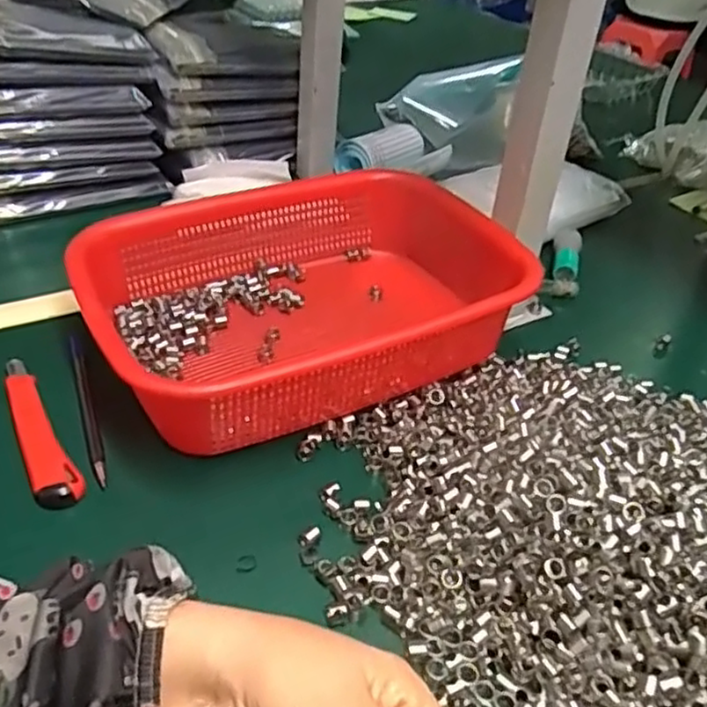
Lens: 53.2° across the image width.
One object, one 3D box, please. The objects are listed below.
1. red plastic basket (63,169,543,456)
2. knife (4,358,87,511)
[{"bbox_3d":[-0.029,-0.040,0.488,0.268,0.075,0.205,-13,41,-24],"label":"red plastic basket"},{"bbox_3d":[-0.188,0.041,0.420,0.025,0.007,0.132,-16,42,-26],"label":"knife"}]

